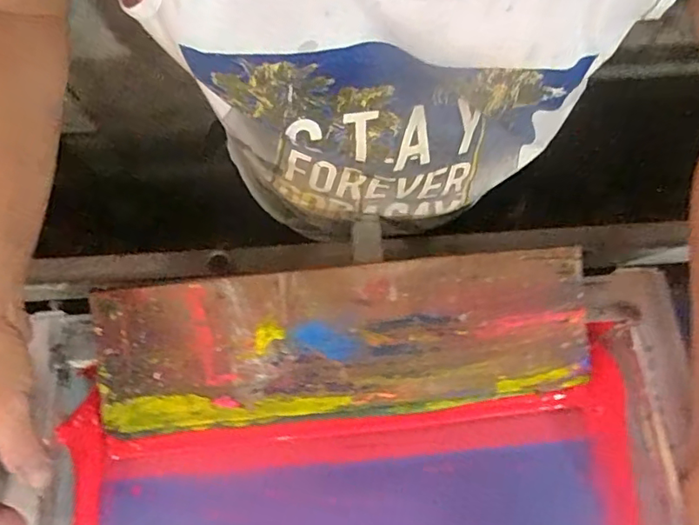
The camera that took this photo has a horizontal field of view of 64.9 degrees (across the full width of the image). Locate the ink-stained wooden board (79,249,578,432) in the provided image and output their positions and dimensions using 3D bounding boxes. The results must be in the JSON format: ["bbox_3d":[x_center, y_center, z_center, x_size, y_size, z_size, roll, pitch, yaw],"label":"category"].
[{"bbox_3d":[-0.004,0.062,0.426,0.370,0.009,0.117,-5,92,-2],"label":"ink-stained wooden board"}]

